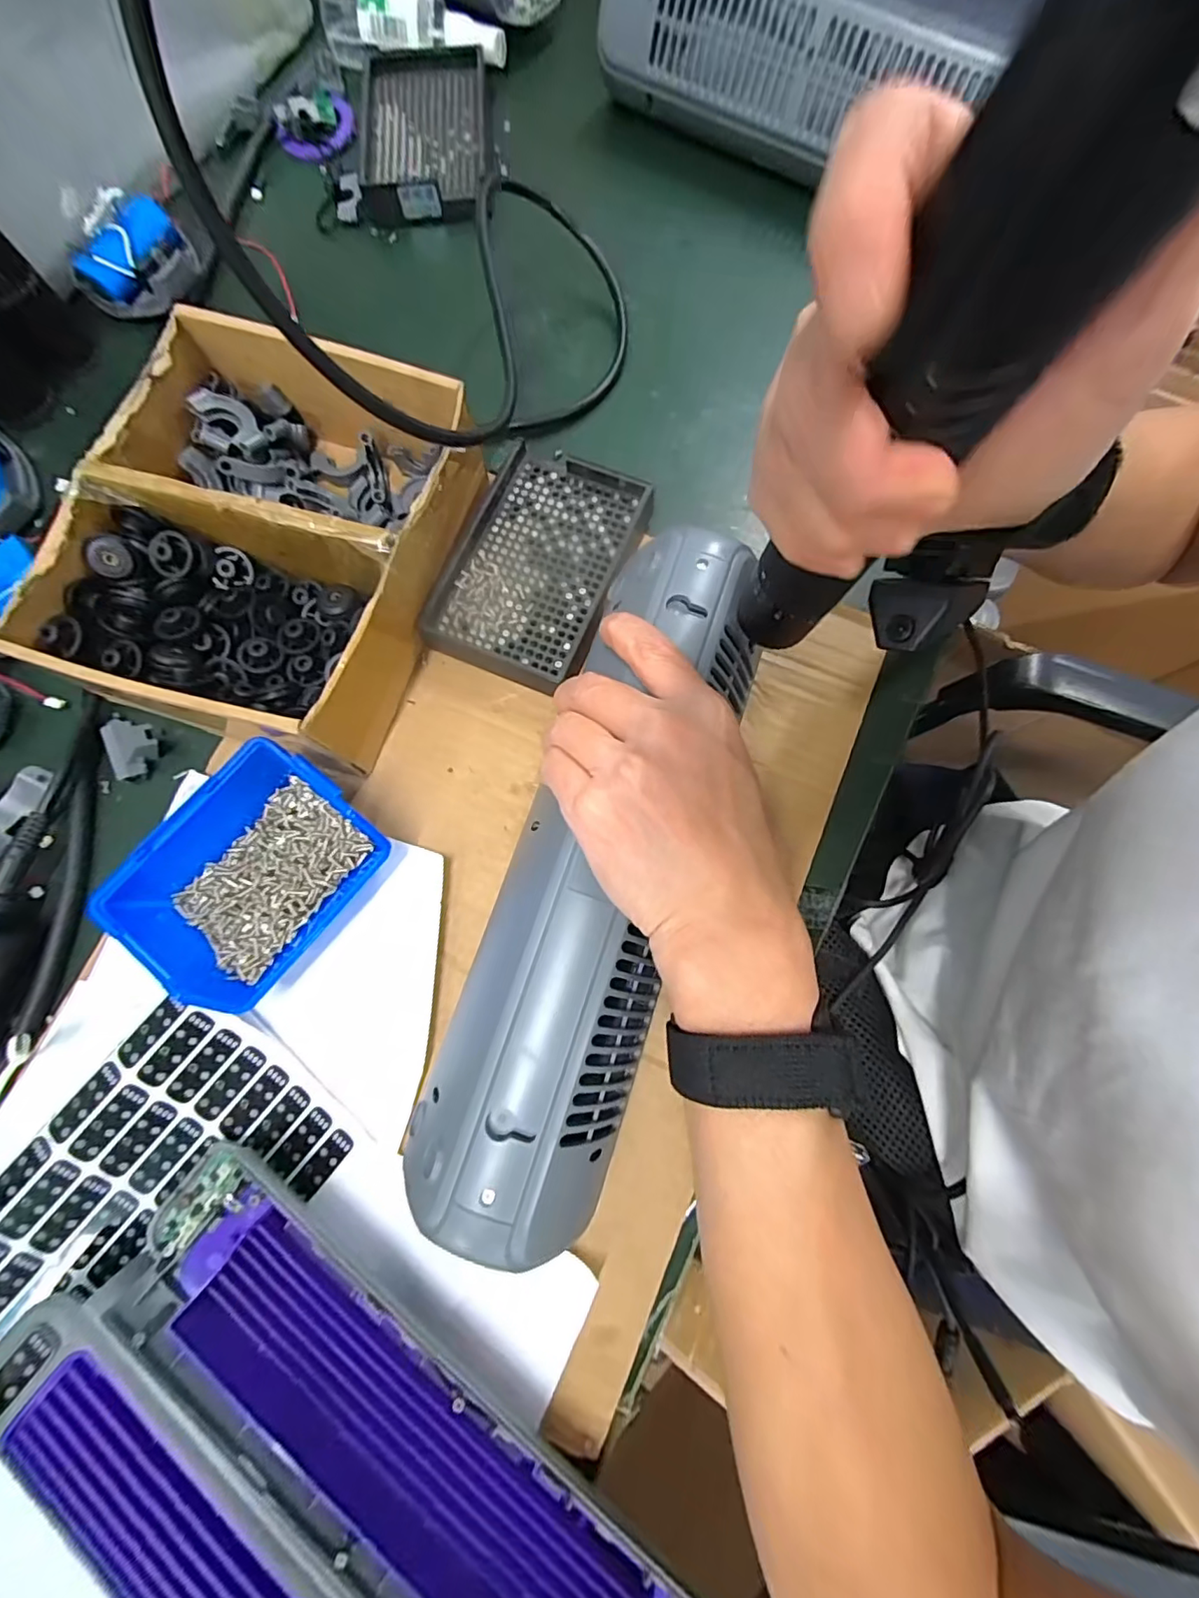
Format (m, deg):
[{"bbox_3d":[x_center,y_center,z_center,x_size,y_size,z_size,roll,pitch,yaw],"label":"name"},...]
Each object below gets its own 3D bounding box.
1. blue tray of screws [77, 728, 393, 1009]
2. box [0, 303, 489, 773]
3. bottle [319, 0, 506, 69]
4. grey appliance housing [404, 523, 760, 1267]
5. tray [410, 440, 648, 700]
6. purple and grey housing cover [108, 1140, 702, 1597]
[{"bbox_3d":[-0.167,0.036,0.269,0.082,0.040,0.109,39,81,9],"label":"blue tray of screws"},{"bbox_3d":[-0.176,-0.136,0.293,0.170,0.067,0.198,16,78,4],"label":"box"},{"bbox_3d":[-0.140,-0.576,0.406,0.137,0.032,0.029,10,78,3],"label":"bottle"},{"bbox_3d":[0.002,0.022,0.232,0.079,0.037,0.297,17,78,2],"label":"grey appliance housing"},{"bbox_3d":[-0.036,-0.136,0.317,0.096,0.024,0.133,21,79,5],"label":"tray"},{"bbox_3d":[-0.079,0.269,0.225,0.289,0.028,0.076,37,80,8],"label":"purple and grey housing cover"}]

